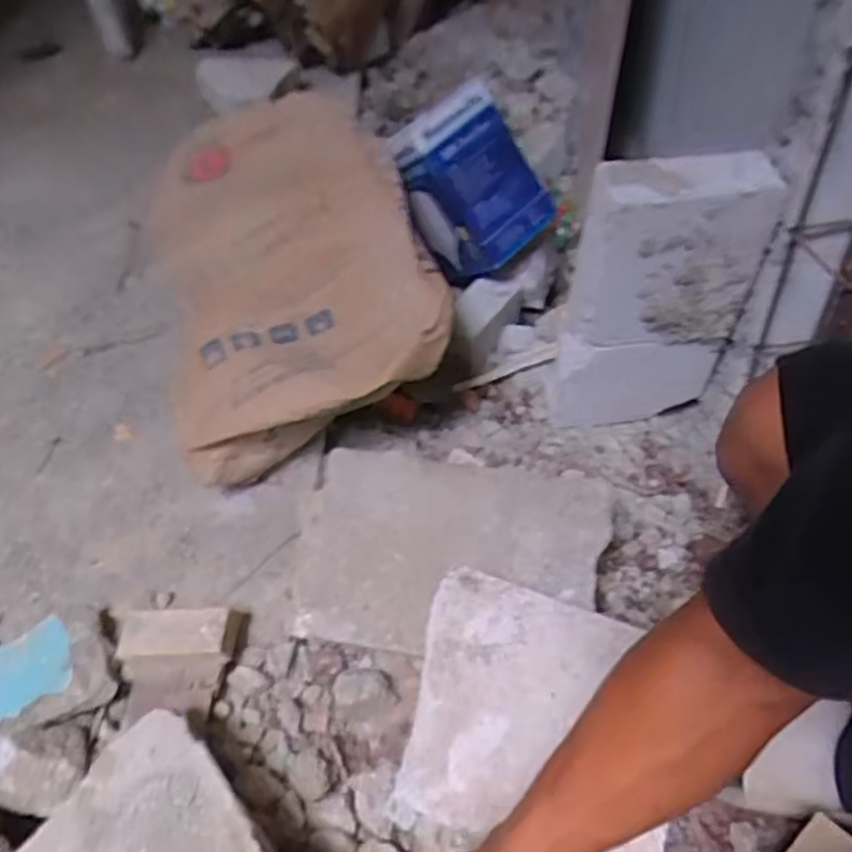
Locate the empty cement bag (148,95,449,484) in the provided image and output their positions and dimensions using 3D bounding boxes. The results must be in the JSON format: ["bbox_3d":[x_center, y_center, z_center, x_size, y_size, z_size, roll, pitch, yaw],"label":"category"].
[{"bbox_3d":[-0.195,-0.215,1.015,0.362,0.218,0.567,-13,48,-6],"label":"empty cement bag"}]

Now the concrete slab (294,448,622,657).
[{"bbox_3d":[0.024,0.131,0.749,0.302,0.024,0.197,6,73,8],"label":"concrete slab"}]

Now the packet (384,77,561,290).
[{"bbox_3d":[0.064,-0.352,1.071,0.205,0.236,0.065,-37,26,-1],"label":"packet"}]

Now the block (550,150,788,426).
[{"bbox_3d":[0.269,-0.131,0.866,0.212,0.362,0.063,-10,48,-3],"label":"block"}]

